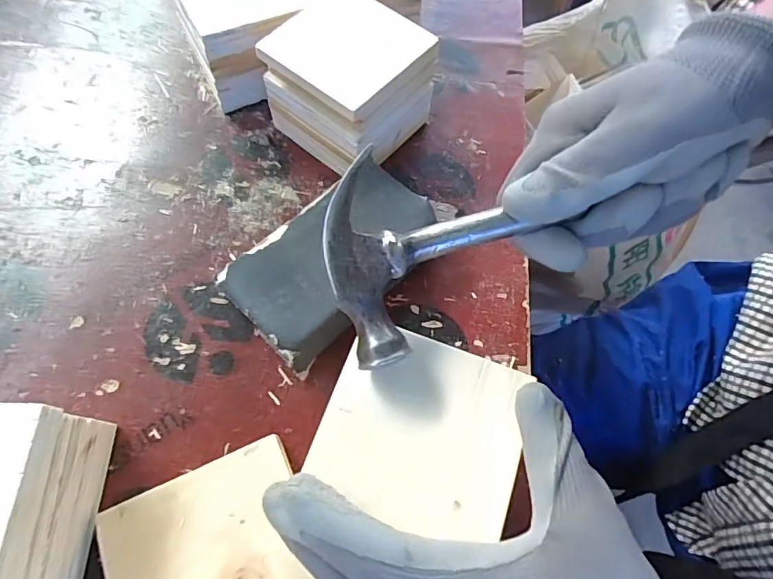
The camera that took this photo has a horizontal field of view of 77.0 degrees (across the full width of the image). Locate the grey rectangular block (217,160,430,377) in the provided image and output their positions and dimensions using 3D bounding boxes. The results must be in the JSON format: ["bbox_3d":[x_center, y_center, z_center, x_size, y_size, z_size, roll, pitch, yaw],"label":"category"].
[{"bbox_3d":[-0.032,-0.018,0.325,0.138,0.037,0.078,-42,73,-16],"label":"grey rectangular block"}]

